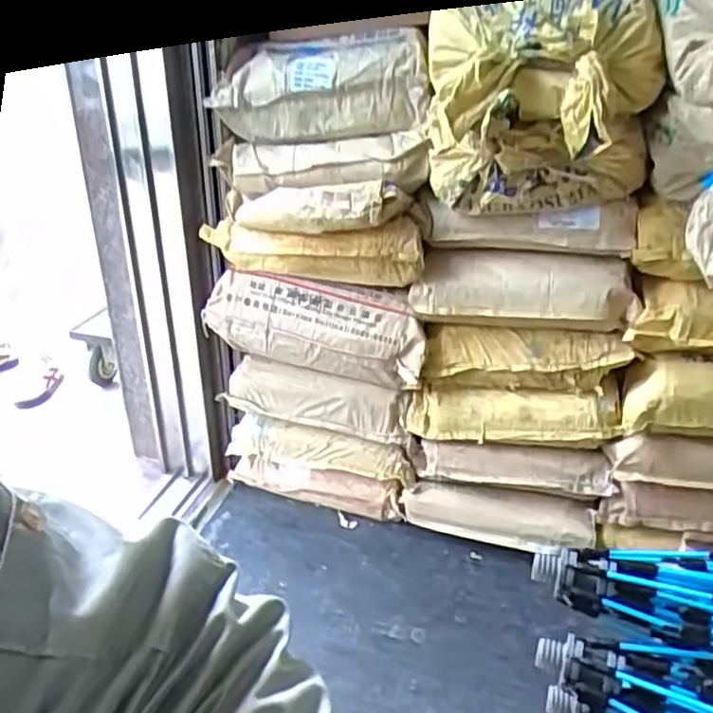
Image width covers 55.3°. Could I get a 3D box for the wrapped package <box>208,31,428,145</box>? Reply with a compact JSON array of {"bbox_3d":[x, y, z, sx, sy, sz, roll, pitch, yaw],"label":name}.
[{"bbox_3d":[-0.058,-0.469,1.200,0.378,0.164,0.105,7,28,13],"label":"wrapped package"}]

